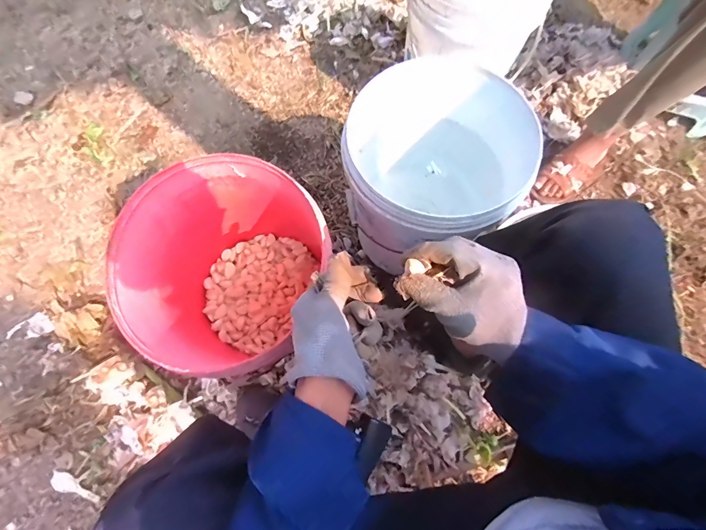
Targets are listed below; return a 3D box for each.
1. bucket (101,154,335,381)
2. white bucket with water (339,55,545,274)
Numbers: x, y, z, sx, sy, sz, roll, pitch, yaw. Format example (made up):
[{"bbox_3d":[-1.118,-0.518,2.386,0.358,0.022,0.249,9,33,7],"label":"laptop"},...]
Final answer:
[{"bbox_3d":[-0.202,0.017,0.637,0.286,0.313,0.323,38,76,11],"label":"bucket"},{"bbox_3d":[0.146,-0.156,0.685,0.276,0.308,0.298,0,72,0],"label":"white bucket with water"}]

